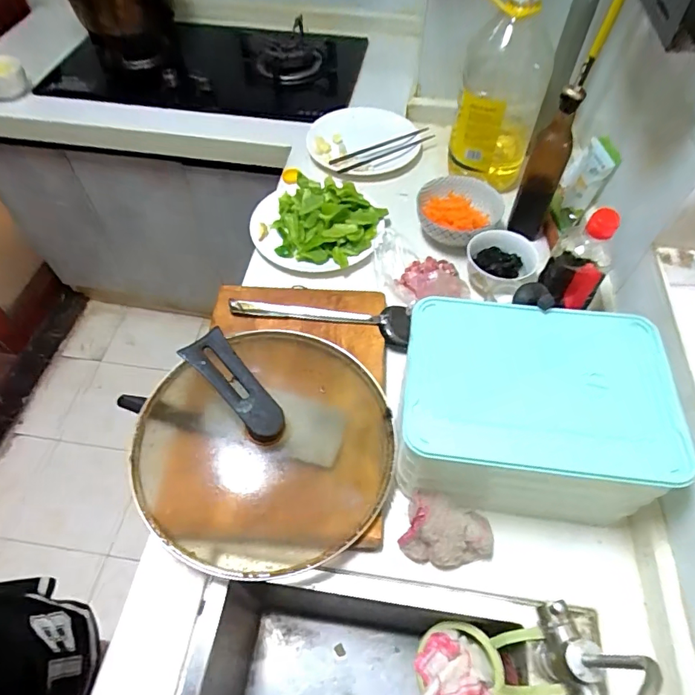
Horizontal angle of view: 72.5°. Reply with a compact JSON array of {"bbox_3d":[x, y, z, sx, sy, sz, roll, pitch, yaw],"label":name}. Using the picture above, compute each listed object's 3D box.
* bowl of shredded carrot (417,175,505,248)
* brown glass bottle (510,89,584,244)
[{"bbox_3d":[0.204,-0.249,0.886,0.154,0.056,0.170,20,56,13],"label":"bowl of shredded carrot"},{"bbox_3d":[0.329,-0.296,0.789,0.064,0.246,0.058,22,57,14],"label":"brown glass bottle"}]

